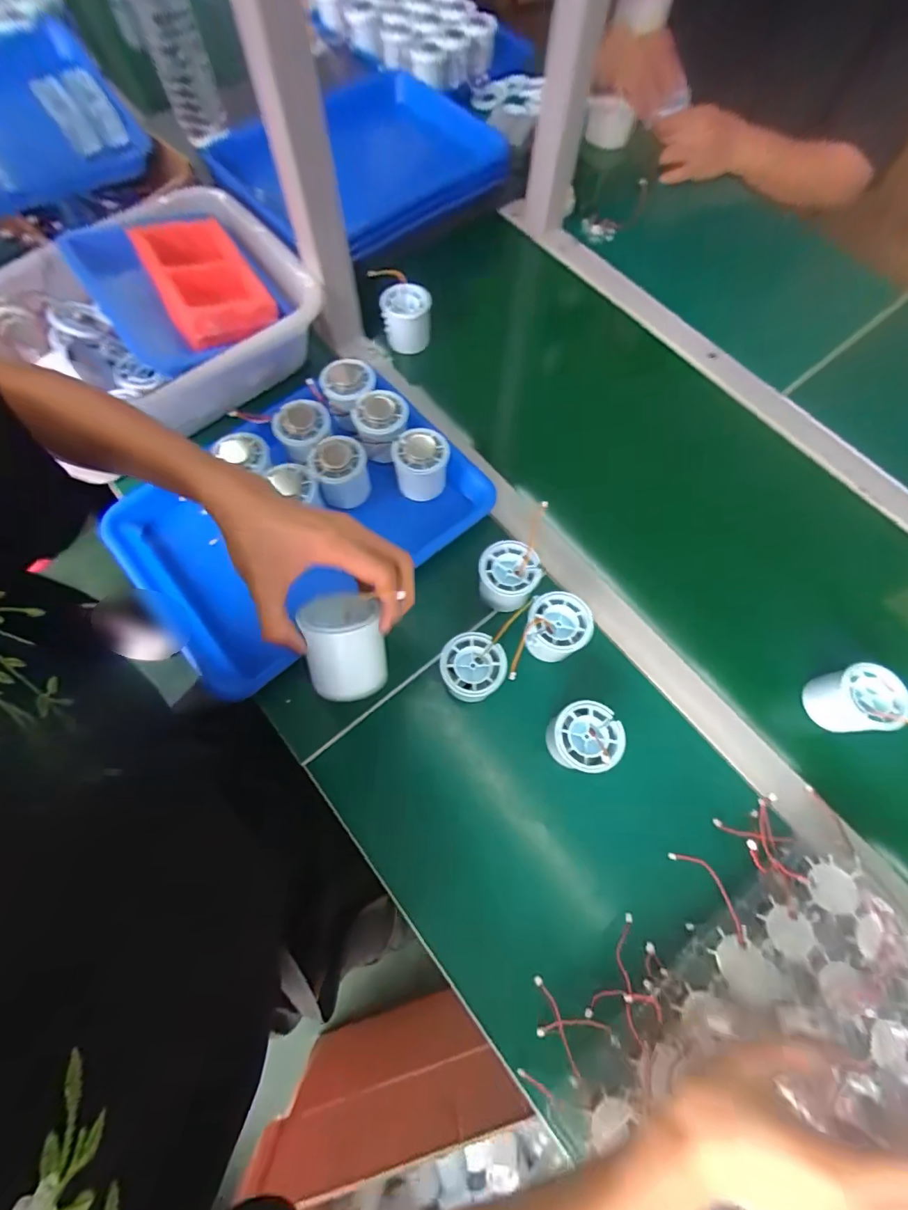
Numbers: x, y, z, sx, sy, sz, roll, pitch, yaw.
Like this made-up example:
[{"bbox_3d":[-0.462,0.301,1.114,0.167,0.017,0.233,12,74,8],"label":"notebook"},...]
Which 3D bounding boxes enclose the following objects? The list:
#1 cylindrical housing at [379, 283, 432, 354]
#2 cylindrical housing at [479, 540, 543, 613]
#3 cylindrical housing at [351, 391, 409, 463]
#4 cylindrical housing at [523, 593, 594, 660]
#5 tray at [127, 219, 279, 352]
[{"bbox_3d":[-0.058,-0.352,0.573,0.059,0.051,0.054,-15,71,-6],"label":"cylindrical housing"},{"bbox_3d":[0.053,-0.026,0.451,0.055,0.044,0.057,0,71,-1],"label":"cylindrical housing"},{"bbox_3d":[-0.078,-0.191,0.501,0.056,0.045,0.061,0,71,-1],"label":"cylindrical housing"},{"bbox_3d":[0.095,0.021,0.435,0.055,0.045,0.055,0,71,-1],"label":"cylindrical housing"},{"bbox_3d":[-0.262,-0.344,0.493,0.100,0.036,0.170,-31,74,-11],"label":"tray"}]

